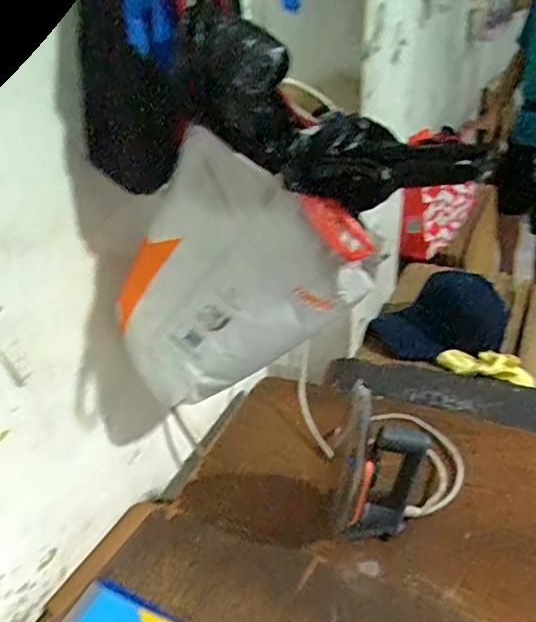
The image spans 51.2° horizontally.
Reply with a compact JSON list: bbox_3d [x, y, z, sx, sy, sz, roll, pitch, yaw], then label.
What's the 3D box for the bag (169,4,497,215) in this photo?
[{"bbox_3d":[0.044,-0.162,0.497,0.279,0.102,0.070,27,35,2],"label":"bag"}]

